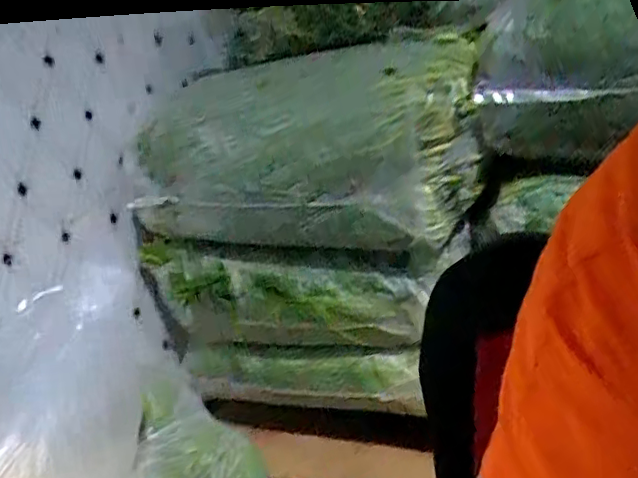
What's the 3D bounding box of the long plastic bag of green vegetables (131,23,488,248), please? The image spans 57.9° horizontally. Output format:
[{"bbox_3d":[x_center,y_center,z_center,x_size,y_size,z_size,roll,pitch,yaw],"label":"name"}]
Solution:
[{"bbox_3d":[-0.076,-0.123,0.850,0.581,0.263,0.115,-2,14,18],"label":"long plastic bag of green vegetables"}]

